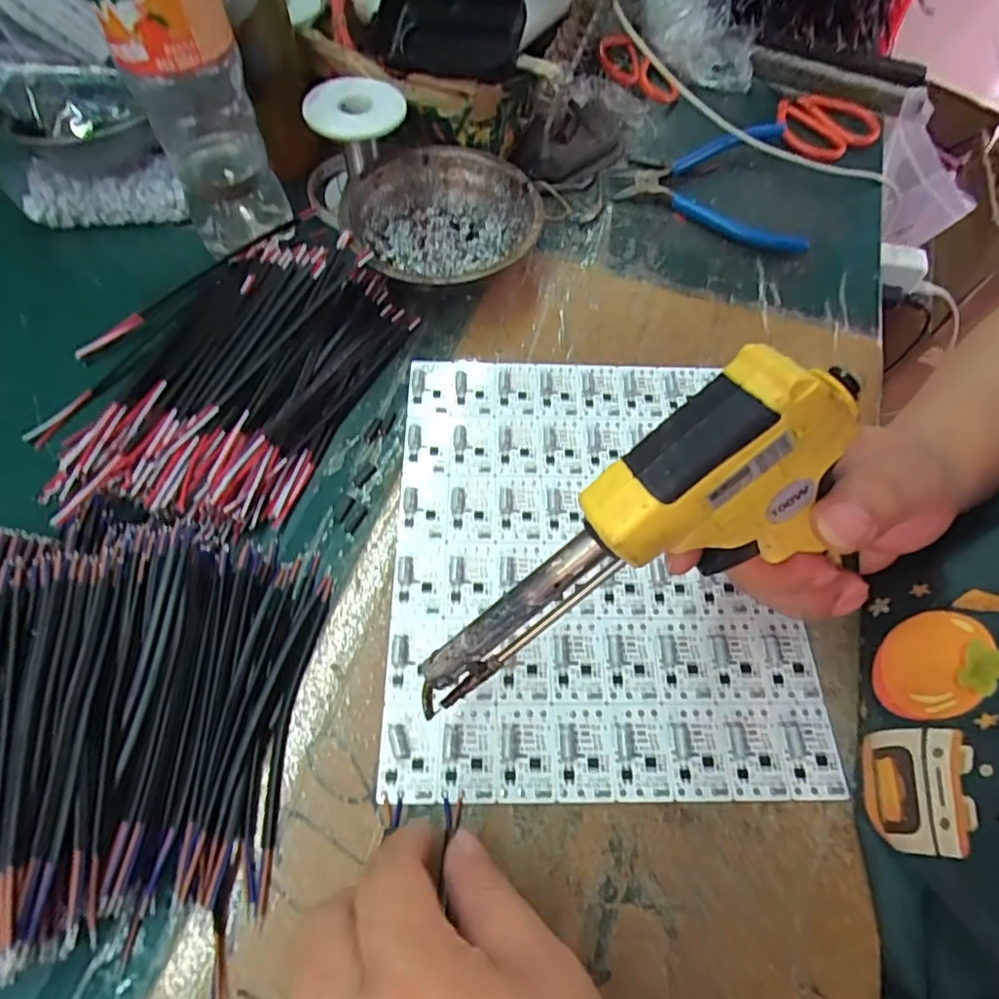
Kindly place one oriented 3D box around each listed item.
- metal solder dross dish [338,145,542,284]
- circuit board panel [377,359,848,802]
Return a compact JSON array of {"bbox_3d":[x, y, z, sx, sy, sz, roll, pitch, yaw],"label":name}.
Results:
[{"bbox_3d":[-0.039,-0.182,0.388,0.125,0.040,0.126,1,62,-2],"label":"metal solder dross dish"},{"bbox_3d":[0.047,0.023,0.300,0.199,0.005,0.236,1,62,-2],"label":"circuit board panel"}]

